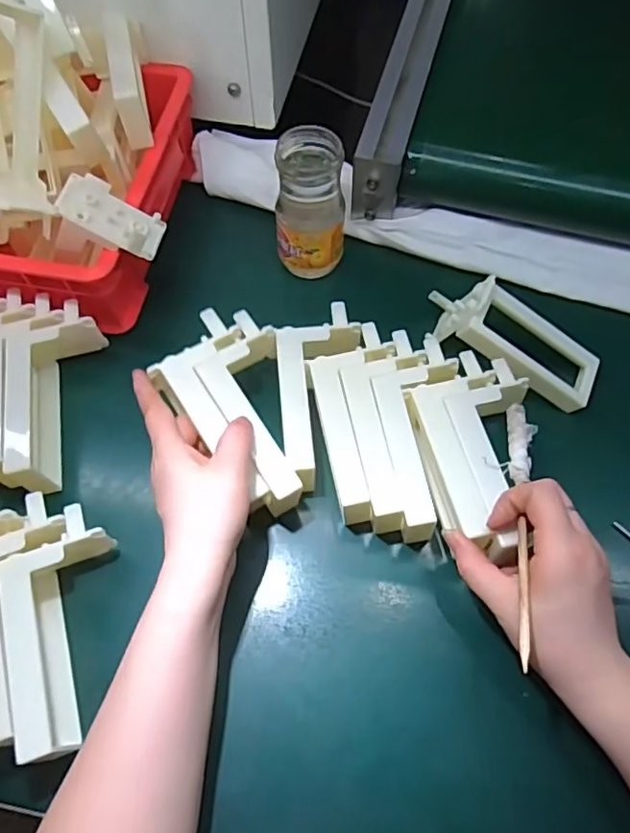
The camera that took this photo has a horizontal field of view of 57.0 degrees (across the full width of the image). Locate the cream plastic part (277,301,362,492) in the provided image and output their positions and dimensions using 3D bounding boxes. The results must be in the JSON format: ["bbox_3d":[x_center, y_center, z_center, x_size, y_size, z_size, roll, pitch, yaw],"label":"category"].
[{"bbox_3d":[0.004,-0.017,0.461,0.064,0.043,0.146,-1,62,-1],"label":"cream plastic part"}]

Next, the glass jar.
[{"bbox_3d":[-0.003,-0.179,0.509,0.058,0.124,0.054,0,62,0],"label":"glass jar"}]

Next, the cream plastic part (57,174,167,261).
[{"bbox_3d":[-0.157,-0.159,0.455,0.077,0.010,0.047,25,61,-21],"label":"cream plastic part"}]

